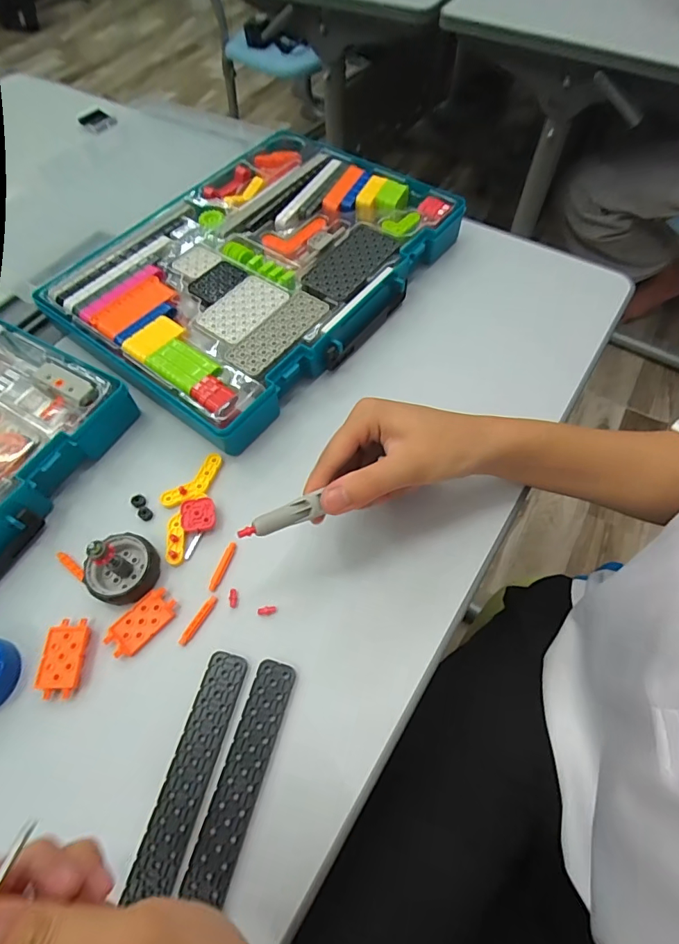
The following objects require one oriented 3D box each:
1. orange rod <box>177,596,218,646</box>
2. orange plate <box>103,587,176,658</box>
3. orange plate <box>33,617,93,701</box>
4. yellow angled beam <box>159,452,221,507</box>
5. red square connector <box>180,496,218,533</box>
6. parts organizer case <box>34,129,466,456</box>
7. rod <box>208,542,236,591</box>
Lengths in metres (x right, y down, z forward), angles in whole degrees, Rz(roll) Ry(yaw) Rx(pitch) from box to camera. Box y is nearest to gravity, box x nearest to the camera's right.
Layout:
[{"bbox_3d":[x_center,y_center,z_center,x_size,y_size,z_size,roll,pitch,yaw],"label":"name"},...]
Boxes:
[{"bbox_3d":[-0.099,0.103,0.321,0.007,0.004,0.037,28,66,14],"label":"orange rod"},{"bbox_3d":[-0.138,0.104,0.321,0.026,0.004,0.047,40,69,19],"label":"orange plate"},{"bbox_3d":[-0.184,0.125,0.310,0.025,0.013,0.048,-1,62,0],"label":"orange plate"},{"bbox_3d":[-0.117,0.009,0.371,0.021,0.004,0.058,41,70,19],"label":"yellow angled beam"},{"bbox_3d":[-0.108,0.033,0.355,0.026,0.009,0.027,-8,63,-4],"label":"red square connector"},{"bbox_3d":[-0.079,-0.209,0.464,0.272,0.040,0.359,36,68,17],"label":"parts organizer case"},{"bbox_3d":[-0.086,0.069,0.339,0.007,0.004,0.037,19,64,10],"label":"rod"}]

